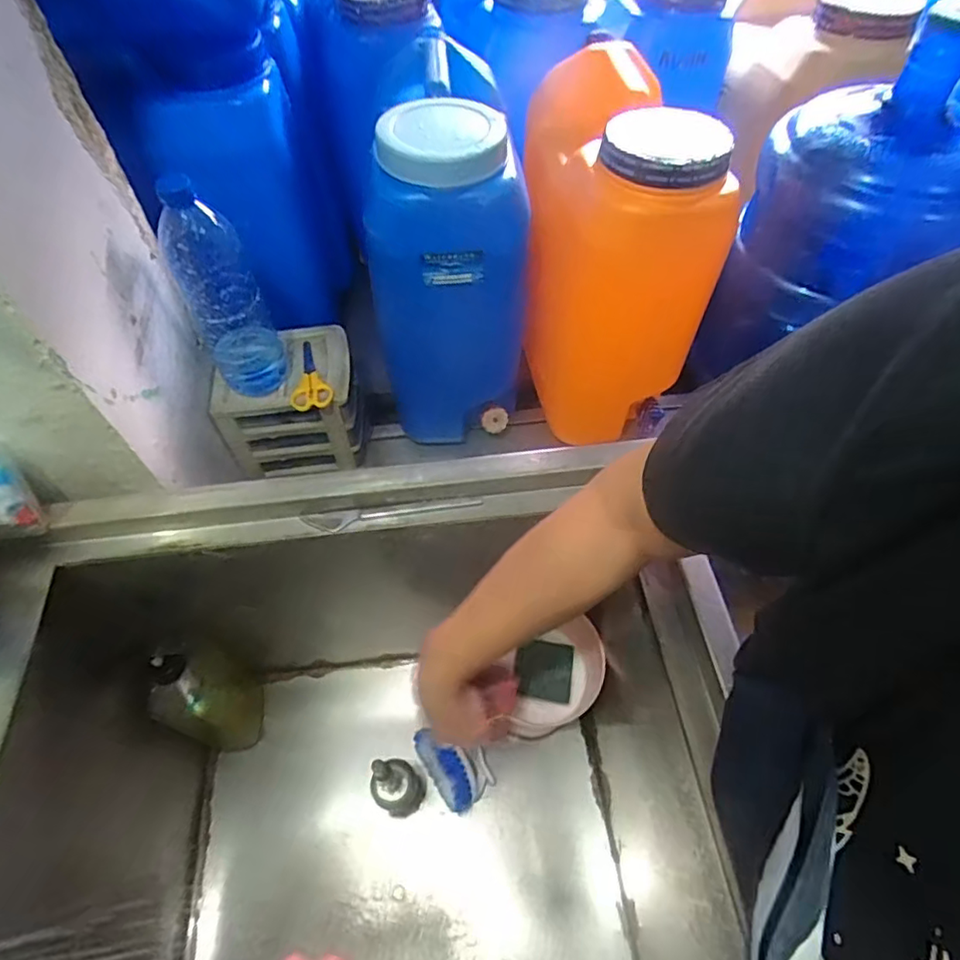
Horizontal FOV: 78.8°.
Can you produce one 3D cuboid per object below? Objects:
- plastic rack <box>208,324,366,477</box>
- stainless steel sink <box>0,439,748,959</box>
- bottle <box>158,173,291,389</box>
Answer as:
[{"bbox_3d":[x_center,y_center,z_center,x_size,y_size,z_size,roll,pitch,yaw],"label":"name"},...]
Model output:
[{"bbox_3d":[-0.247,-0.106,0.797,0.167,0.147,0.152,-4,56,-3],"label":"plastic rack"},{"bbox_3d":[-0.103,0.413,0.527,0.645,0.452,0.763,-8,57,-5],"label":"stainless steel sink"},{"bbox_3d":[-0.282,-0.202,0.641,0.083,0.242,0.069,-26,60,-16],"label":"bottle"}]

